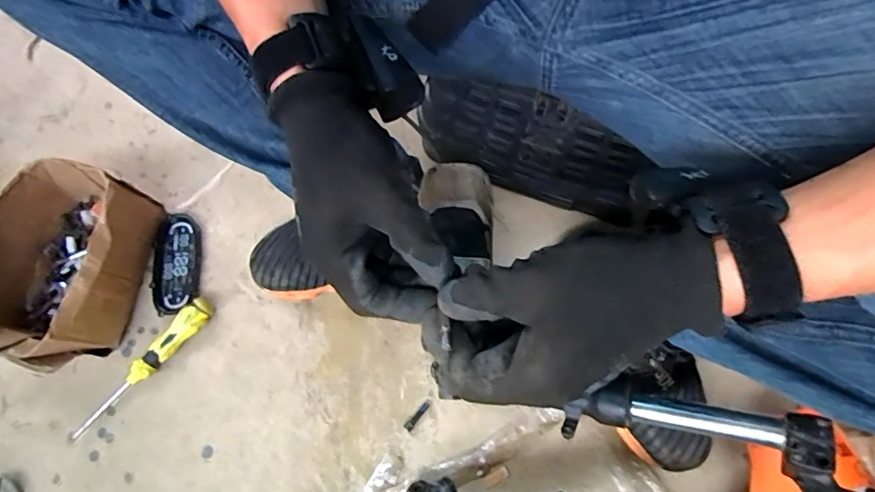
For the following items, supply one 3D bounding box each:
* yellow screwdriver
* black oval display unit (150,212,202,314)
[{"bbox_3d":[-0.345,0.143,0.580,0.028,0.026,0.200,40,79,13],"label":"yellow screwdriver"},{"bbox_3d":[-0.331,0.021,0.626,0.057,0.012,0.128,-5,73,1],"label":"black oval display unit"}]

